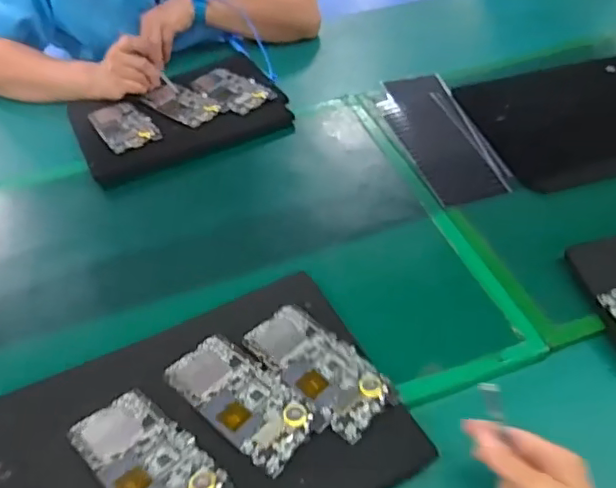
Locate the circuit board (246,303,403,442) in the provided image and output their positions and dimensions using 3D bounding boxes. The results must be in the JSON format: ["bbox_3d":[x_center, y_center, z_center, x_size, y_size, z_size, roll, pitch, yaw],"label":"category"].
[{"bbox_3d":[0.009,0.116,0.554,0.080,0.007,0.155,-28,48,-24],"label":"circuit board"}]

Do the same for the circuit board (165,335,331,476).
[{"bbox_3d":[-0.062,0.138,0.526,0.154,0.007,0.071,34,57,29],"label":"circuit board"}]

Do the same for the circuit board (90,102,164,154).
[{"bbox_3d":[-0.276,-0.178,0.852,0.074,0.008,0.145,-27,52,-20],"label":"circuit board"}]

